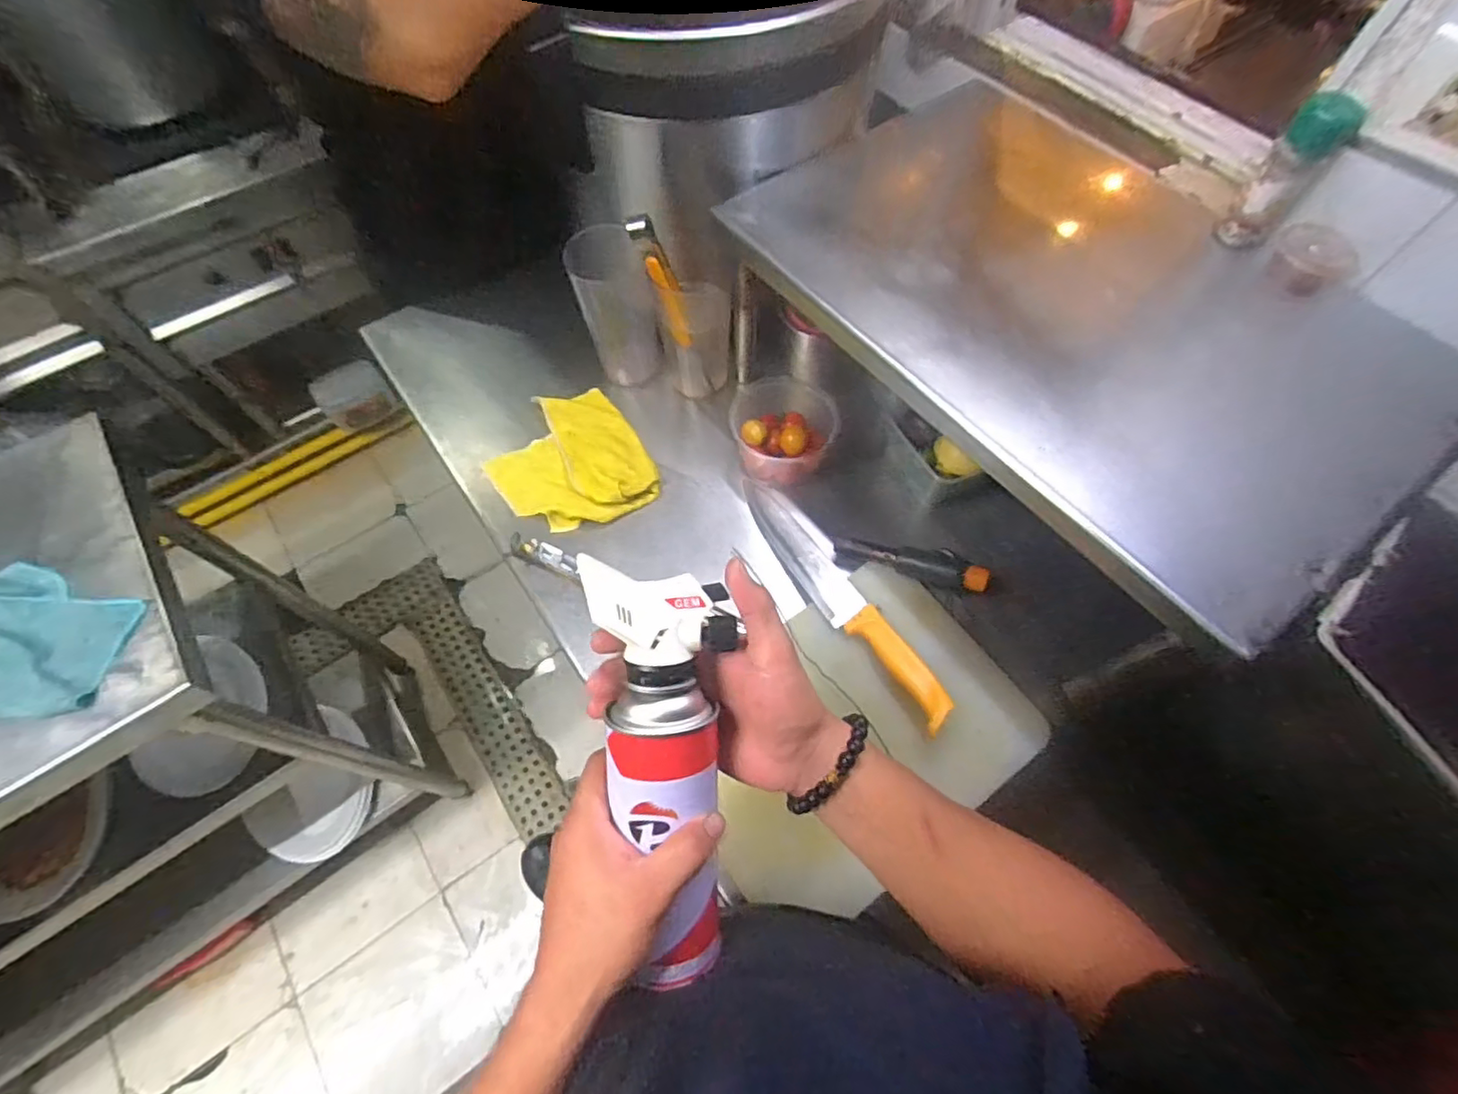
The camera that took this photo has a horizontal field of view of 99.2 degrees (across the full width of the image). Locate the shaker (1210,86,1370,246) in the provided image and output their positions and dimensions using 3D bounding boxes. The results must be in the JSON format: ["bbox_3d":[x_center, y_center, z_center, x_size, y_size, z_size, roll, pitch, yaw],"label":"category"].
[{"bbox_3d":[0.478,-0.320,0.536,0.045,0.114,0.044,41,70,19],"label":"shaker"}]

